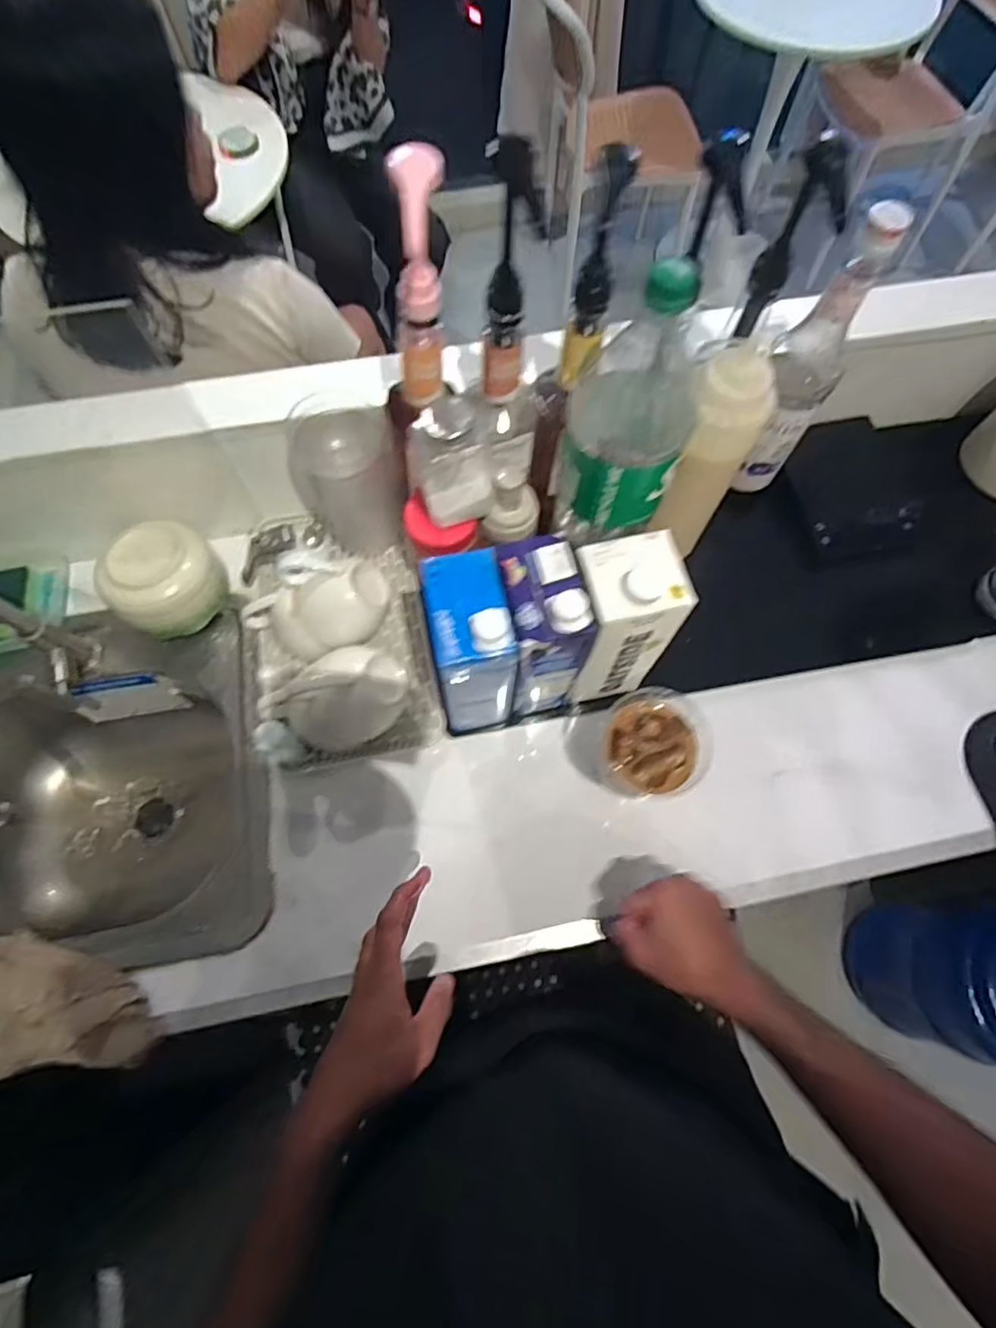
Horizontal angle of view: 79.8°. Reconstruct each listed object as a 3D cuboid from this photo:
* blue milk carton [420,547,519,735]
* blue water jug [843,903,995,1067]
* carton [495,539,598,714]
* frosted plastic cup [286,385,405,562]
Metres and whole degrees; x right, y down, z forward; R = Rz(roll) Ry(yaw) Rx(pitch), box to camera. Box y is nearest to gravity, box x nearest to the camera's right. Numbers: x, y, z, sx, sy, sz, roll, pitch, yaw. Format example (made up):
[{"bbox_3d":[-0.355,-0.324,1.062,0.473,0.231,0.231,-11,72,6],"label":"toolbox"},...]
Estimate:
[{"bbox_3d":[-0.023,-0.010,0.555,0.072,0.204,0.102,-11,70,-5],"label":"blue milk carton"},{"bbox_3d":[0.856,0.583,1.094,0.240,0.404,0.259,6,69,1],"label":"blue water jug"},{"bbox_3d":[0.041,-0.022,0.562,0.068,0.208,0.104,-9,70,-4],"label":"carton"},{"bbox_3d":[-0.154,-0.190,0.635,0.103,0.164,0.087,-38,74,-14],"label":"frosted plastic cup"}]

